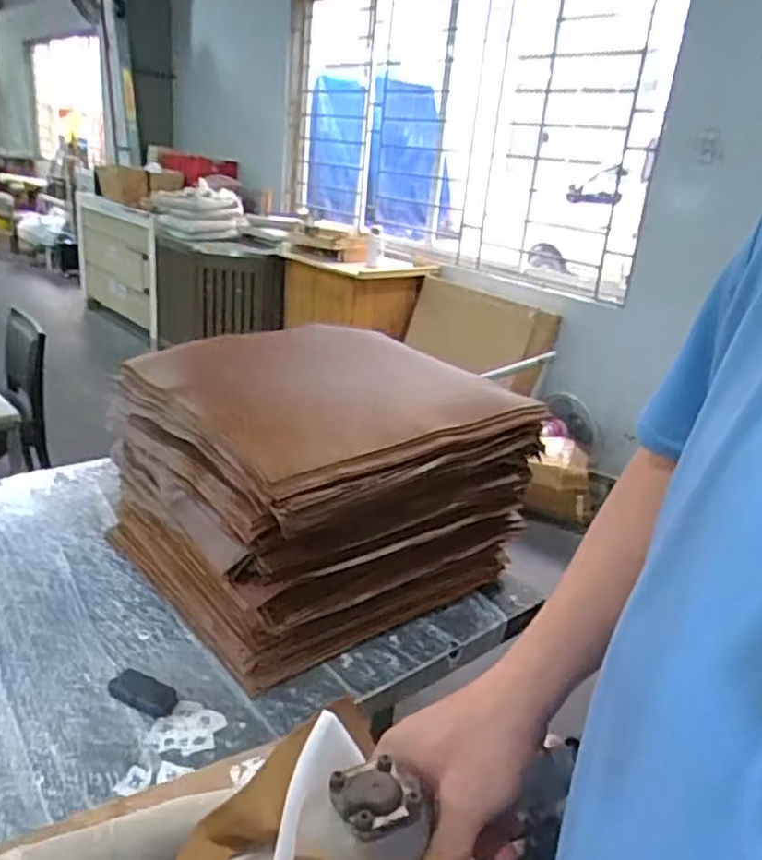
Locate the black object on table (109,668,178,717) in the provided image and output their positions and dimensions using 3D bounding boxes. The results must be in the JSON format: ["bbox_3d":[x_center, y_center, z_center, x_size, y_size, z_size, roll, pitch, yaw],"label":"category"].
[{"bbox_3d":[-0.370,0.410,1.087,0.117,0.017,0.052,15,23,23],"label":"black object on table"}]

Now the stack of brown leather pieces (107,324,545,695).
[{"bbox_3d":[-0.131,0.095,1.376,0.612,0.425,0.608,-12,28,-38],"label":"stack of brown leather pieces"}]

